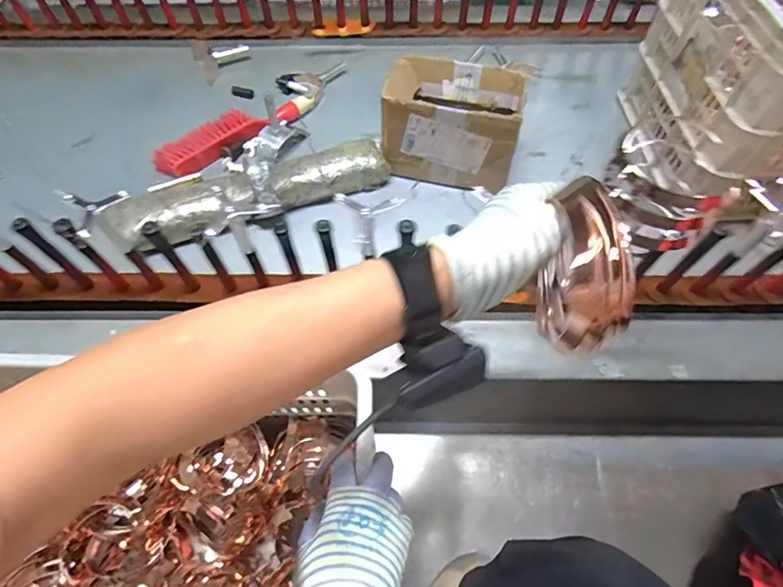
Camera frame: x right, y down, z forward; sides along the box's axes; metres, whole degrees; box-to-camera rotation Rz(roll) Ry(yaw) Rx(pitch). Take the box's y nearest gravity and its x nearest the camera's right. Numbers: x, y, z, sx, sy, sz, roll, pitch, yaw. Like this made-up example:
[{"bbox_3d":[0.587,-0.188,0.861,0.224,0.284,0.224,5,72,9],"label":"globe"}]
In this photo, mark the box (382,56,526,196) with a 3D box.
[{"bbox_3d":[0.096,-0.275,0.744,0.205,0.134,0.143,10,59,7],"label":"box"}]

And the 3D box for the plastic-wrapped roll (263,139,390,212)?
[{"bbox_3d":[-0.104,-0.197,0.749,0.200,0.054,0.074,-17,60,-9],"label":"plastic-wrapped roll"}]

